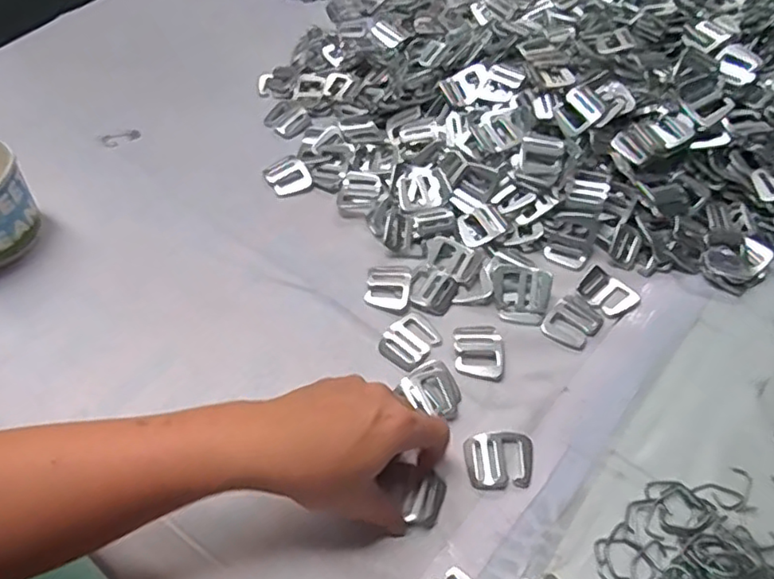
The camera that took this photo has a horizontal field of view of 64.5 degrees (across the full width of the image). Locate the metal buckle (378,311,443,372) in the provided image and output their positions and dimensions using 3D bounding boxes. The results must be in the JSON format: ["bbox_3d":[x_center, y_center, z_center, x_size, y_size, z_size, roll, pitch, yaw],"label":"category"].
[{"bbox_3d":[0.018,0.038,0.465,0.037,0.004,0.045,36,62,23],"label":"metal buckle"}]

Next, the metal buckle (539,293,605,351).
[{"bbox_3d":[0.145,0.025,0.477,0.037,0.005,0.047,38,63,24],"label":"metal buckle"}]

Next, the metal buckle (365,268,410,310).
[{"bbox_3d":[0.001,-0.003,0.495,0.035,0.004,0.040,5,55,5],"label":"metal buckle"}]

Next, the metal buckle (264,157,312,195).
[{"bbox_3d":[-0.091,-0.106,0.565,0.038,0.004,0.040,-28,59,-18],"label":"metal buckle"}]

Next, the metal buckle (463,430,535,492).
[{"bbox_3d":[0.076,0.114,0.412,0.046,0.007,0.039,-3,54,-1],"label":"metal buckle"}]

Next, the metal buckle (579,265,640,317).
[{"bbox_3d":[0.178,0.002,0.491,0.042,0.005,0.034,36,62,23],"label":"metal buckle"}]

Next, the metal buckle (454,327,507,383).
[{"bbox_3d":[0.069,0.047,0.460,0.037,0.005,0.043,2,55,2],"label":"metal buckle"}]

